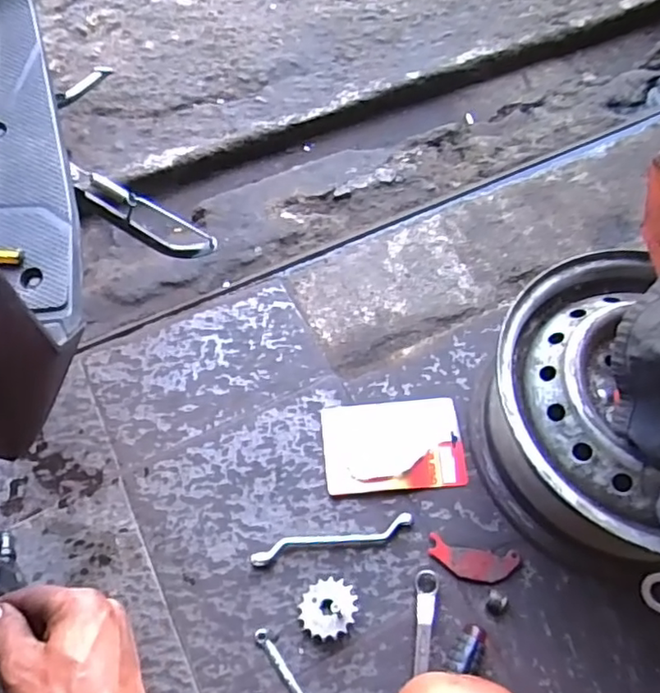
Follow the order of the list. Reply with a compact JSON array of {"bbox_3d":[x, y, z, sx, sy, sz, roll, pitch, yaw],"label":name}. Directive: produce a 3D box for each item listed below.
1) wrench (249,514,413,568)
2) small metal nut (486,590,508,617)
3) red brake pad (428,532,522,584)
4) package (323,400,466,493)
[{"bbox_3d":[0.004,0.221,0.696,0.188,0.018,0.024,-10,59,-6],"label":"wrench"},{"bbox_3d":[0.185,0.285,0.672,0.021,0.015,0.024,31,66,14],"label":"small metal nut"},{"bbox_3d":[0.166,0.245,0.694,0.103,0.012,0.040,11,63,4],"label":"red brake pad"},{"bbox_3d":[0.080,0.123,0.764,0.172,0.012,0.115,-5,59,-3],"label":"package"}]

